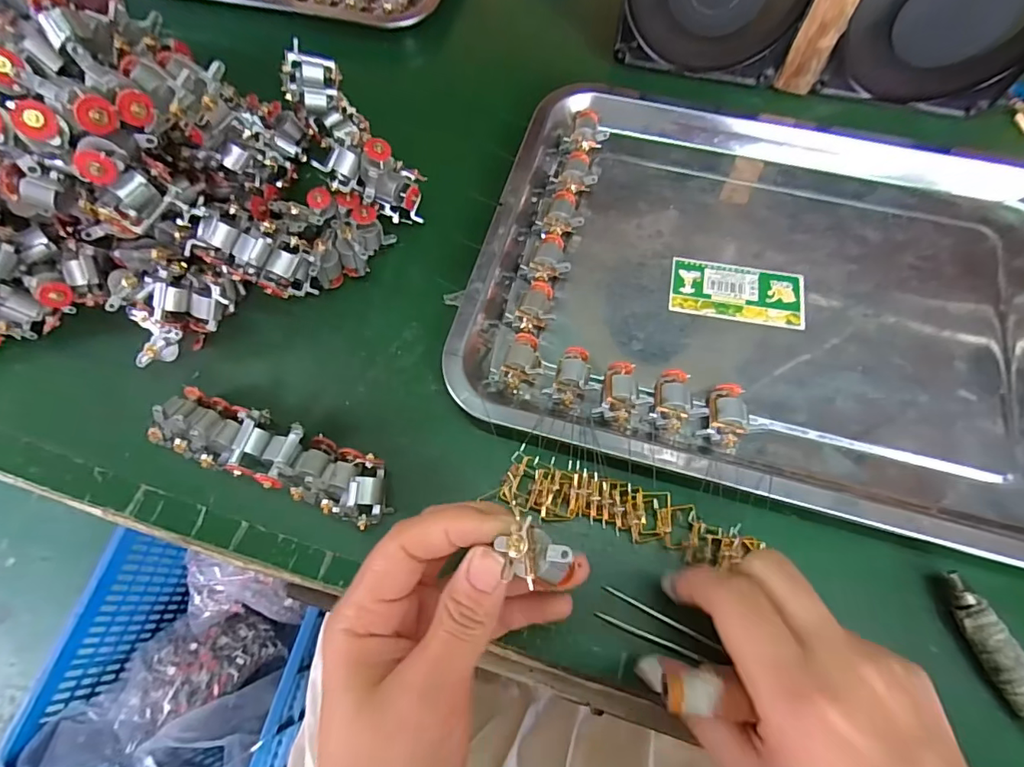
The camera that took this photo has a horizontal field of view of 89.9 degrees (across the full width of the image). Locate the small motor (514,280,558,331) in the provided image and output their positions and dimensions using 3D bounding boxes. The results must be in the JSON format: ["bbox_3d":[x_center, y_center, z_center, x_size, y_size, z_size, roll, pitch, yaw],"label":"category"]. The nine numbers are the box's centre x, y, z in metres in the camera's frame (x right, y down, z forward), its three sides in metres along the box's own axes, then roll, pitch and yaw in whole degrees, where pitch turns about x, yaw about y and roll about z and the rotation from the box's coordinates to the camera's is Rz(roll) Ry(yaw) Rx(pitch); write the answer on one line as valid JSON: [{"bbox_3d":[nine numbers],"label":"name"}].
[{"bbox_3d":[0.015,-0.044,0.307,0.022,0.020,0.033,8,68,5],"label":"small motor"}]

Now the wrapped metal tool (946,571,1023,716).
[{"bbox_3d":[0.214,0.121,0.225,0.012,0.018,0.071,-18,68,-5],"label":"wrapped metal tool"}]

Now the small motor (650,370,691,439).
[{"bbox_3d":[0.087,0.010,0.279,0.020,0.017,0.035,7,68,5],"label":"small motor"}]

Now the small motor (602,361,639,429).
[{"bbox_3d":[0.059,0.007,0.283,0.018,0.019,0.036,9,68,6],"label":"small motor"}]

